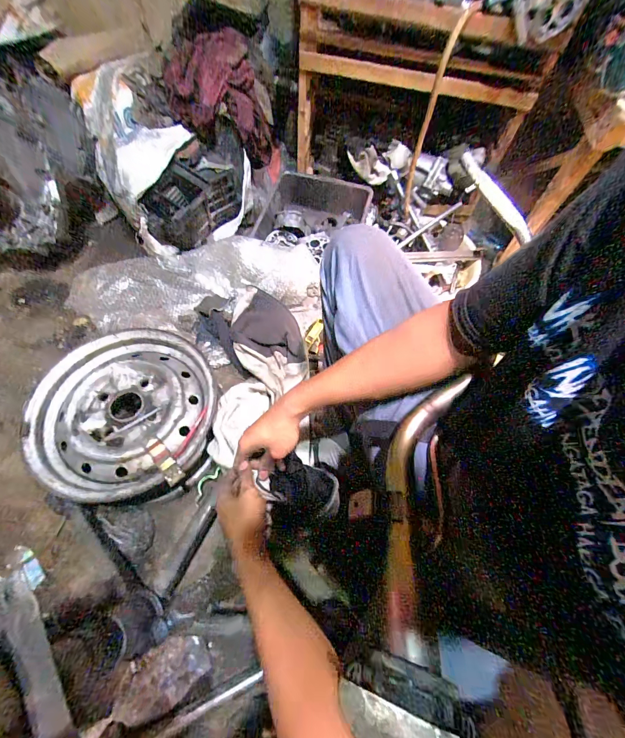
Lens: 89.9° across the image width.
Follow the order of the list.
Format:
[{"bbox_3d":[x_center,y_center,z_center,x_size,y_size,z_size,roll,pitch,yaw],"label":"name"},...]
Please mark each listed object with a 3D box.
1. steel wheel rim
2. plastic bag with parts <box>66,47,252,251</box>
[{"bbox_3d":[-0.380,0.100,0.680,0.337,0.128,0.347,2,62,-3],"label":"steel wheel rim"},{"bbox_3d":[-0.434,-0.637,0.939,0.374,0.308,0.429,-28,67,-18],"label":"plastic bag with parts"}]

